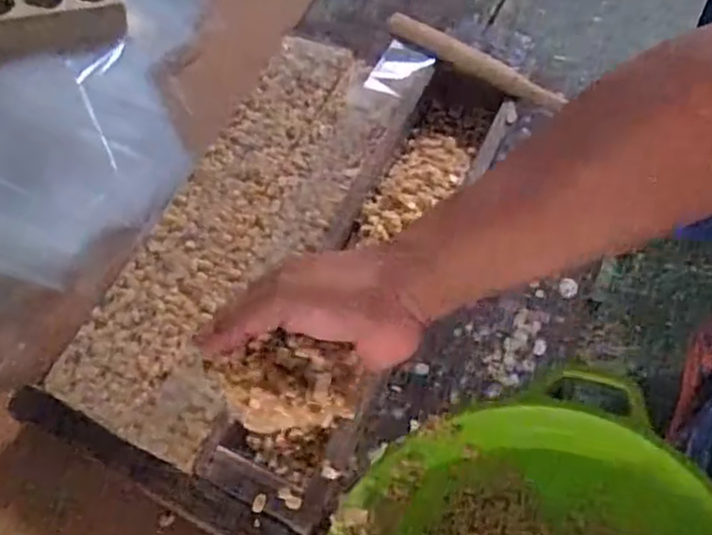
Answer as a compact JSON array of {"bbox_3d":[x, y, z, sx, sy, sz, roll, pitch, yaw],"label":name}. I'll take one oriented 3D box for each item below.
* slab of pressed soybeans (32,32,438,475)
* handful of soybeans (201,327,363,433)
[{"bbox_3d":[-0.077,-0.043,0.556,0.131,0.016,0.378,24,68,11],"label":"slab of pressed soybeans"},{"bbox_3d":[-0.039,0.068,0.405,0.084,0.038,0.046,5,66,2],"label":"handful of soybeans"}]

